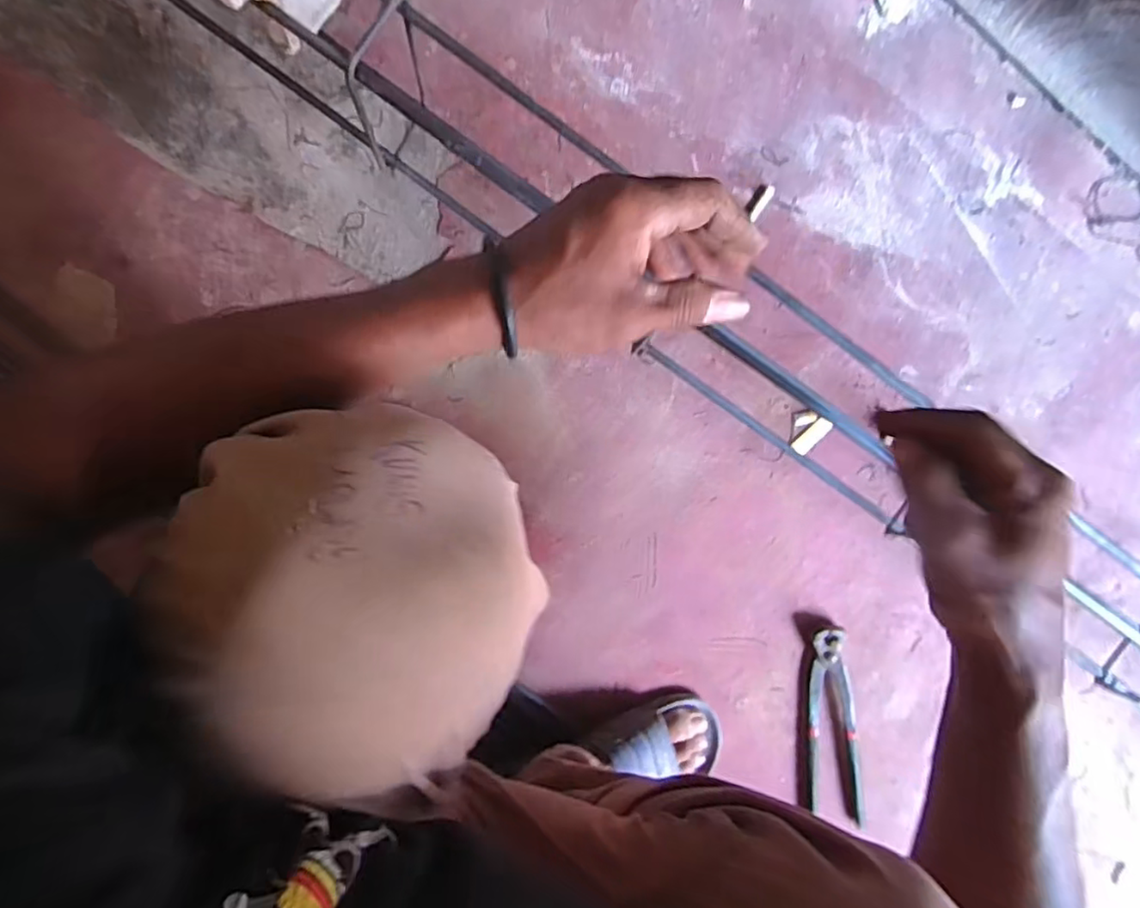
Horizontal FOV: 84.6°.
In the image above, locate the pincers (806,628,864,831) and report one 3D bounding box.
[{"bbox_3d":[0.269,0.280,0.639,0.056,0.016,0.214,-6,97,-1],"label":"pincers"}]

